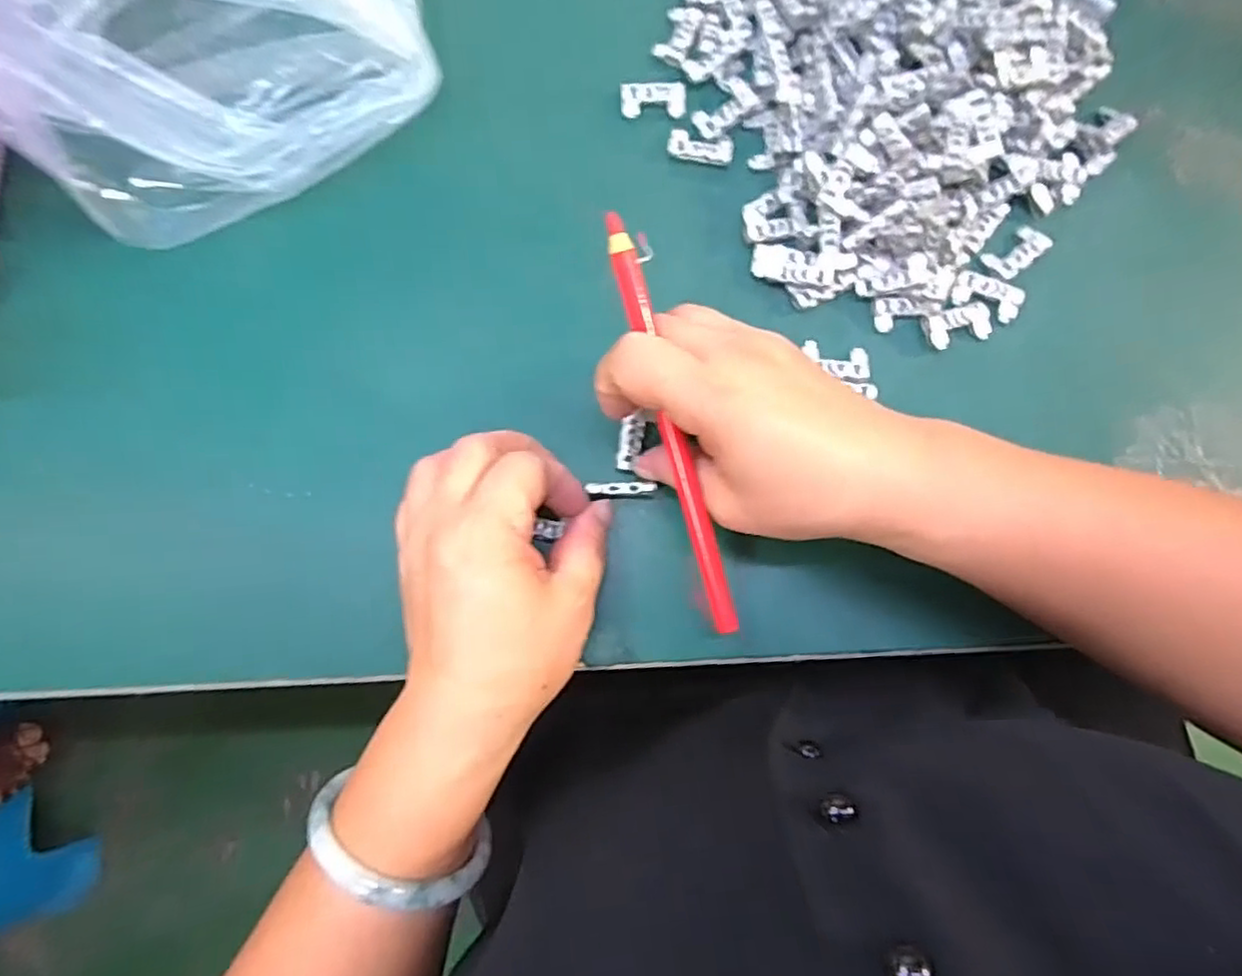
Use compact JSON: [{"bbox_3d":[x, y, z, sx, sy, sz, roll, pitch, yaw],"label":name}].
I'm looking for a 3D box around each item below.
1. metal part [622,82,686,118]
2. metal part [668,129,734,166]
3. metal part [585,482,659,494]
[{"bbox_3d":[0.016,-0.193,0.330,0.031,0.005,0.018,-1,81,0],"label":"metal part"},{"bbox_3d":[0.039,-0.167,0.325,0.031,0.004,0.015,12,81,2],"label":"metal part"},{"bbox_3d":[0.001,0.000,0.290,0.029,0.006,0.005,-1,84,5],"label":"metal part"}]

